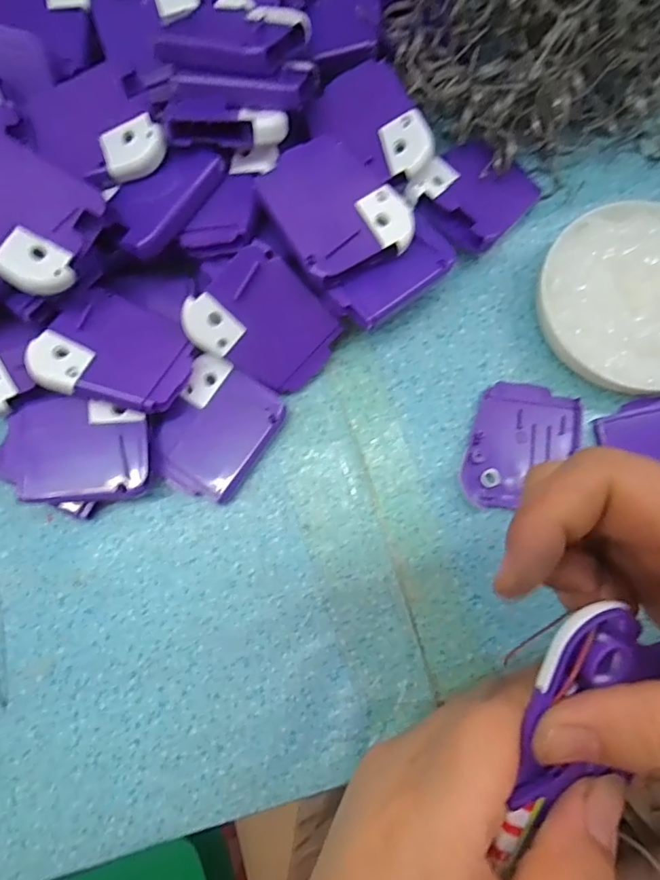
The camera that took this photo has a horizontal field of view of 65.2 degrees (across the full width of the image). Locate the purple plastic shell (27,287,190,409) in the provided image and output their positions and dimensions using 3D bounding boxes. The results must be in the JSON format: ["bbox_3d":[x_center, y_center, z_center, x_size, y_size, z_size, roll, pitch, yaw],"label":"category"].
[{"bbox_3d":[-0.094,-0.040,0.227,0.060,0.014,0.049,20,80,5],"label":"purple plastic shell"}]

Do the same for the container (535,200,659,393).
[{"bbox_3d":[0.146,-0.066,0.244,0.094,0.026,0.088,0,79,1],"label":"container"}]

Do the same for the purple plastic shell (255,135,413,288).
[{"bbox_3d":[0.003,-0.102,0.231,0.052,0.015,0.063,-31,79,-4],"label":"purple plastic shell"}]

